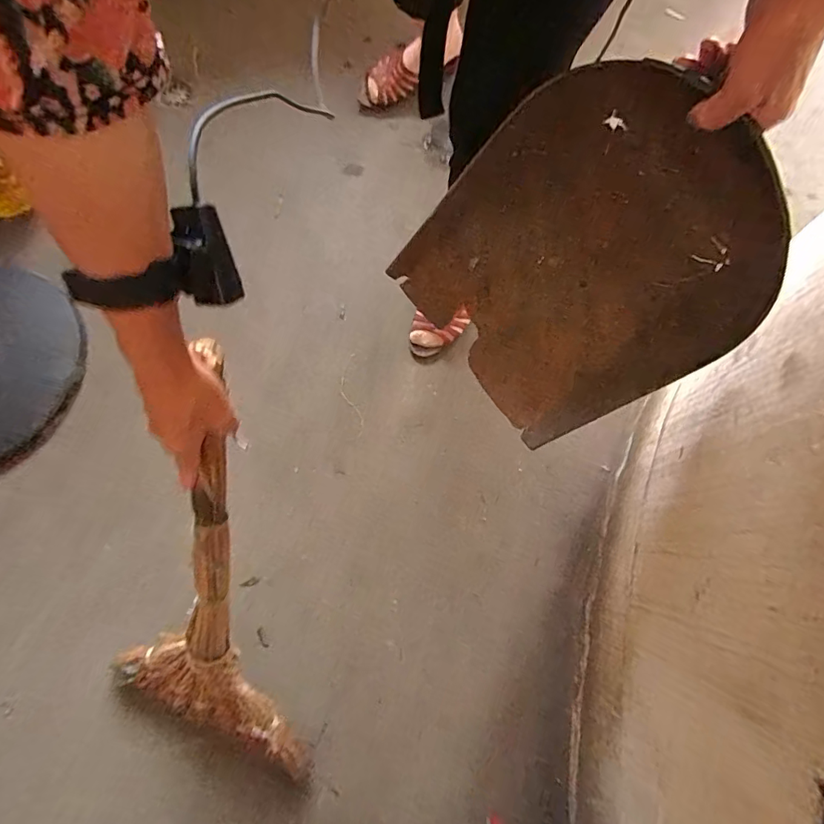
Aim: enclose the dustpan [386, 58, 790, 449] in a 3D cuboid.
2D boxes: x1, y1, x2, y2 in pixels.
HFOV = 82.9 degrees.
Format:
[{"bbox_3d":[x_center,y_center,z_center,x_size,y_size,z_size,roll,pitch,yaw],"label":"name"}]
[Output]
[{"bbox_3d":[0.180,-0.162,0.455,0.339,0.107,0.290,-39,94,12],"label":"dustpan"}]

